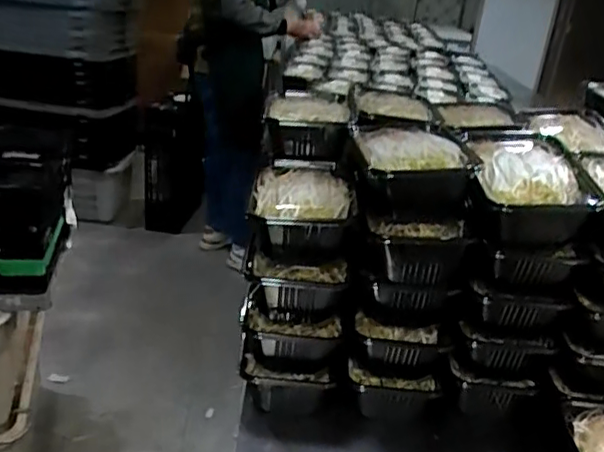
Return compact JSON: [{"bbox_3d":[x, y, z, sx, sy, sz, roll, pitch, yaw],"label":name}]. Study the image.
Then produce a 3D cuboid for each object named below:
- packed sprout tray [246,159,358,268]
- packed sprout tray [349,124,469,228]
[{"bbox_3d":[-0.002,-0.017,0.700,0.110,0.068,0.168,5,25,-2],"label":"packed sprout tray"},{"bbox_3d":[0.116,-0.063,0.689,0.116,0.068,0.176,3,25,-6],"label":"packed sprout tray"}]

